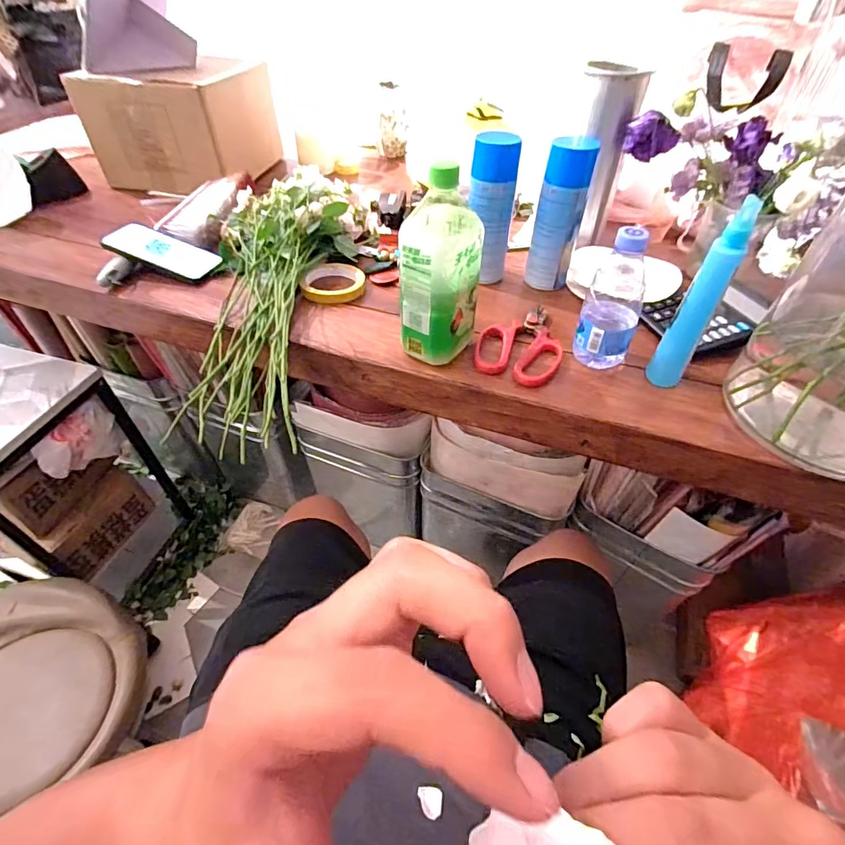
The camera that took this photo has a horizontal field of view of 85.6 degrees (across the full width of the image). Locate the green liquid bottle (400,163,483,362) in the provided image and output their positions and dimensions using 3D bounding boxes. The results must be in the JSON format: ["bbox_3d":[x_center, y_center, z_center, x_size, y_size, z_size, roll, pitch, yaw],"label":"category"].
[{"bbox_3d":[0.019,-0.165,0.520,0.071,0.207,0.077,29,53,23],"label":"green liquid bottle"}]

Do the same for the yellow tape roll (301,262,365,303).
[{"bbox_3d":[-0.135,-0.215,0.693,0.093,0.020,0.097,0,48,0],"label":"yellow tape roll"}]

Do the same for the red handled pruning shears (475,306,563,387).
[{"bbox_3d":[0.129,-0.107,0.599,0.104,0.017,0.152,12,49,10],"label":"red handled pruning shears"}]

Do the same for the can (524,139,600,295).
[{"bbox_3d":[0.195,-0.294,0.654,0.063,0.186,0.068,12,49,10],"label":"can"}]

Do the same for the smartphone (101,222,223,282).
[{"bbox_3d":[-0.402,-0.265,0.711,0.164,0.010,0.076,22,50,2],"label":"smartphone"}]

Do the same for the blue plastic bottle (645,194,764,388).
[{"bbox_3d":[0.292,-0.124,0.480,0.036,0.198,0.032,29,53,23],"label":"blue plastic bottle"}]

